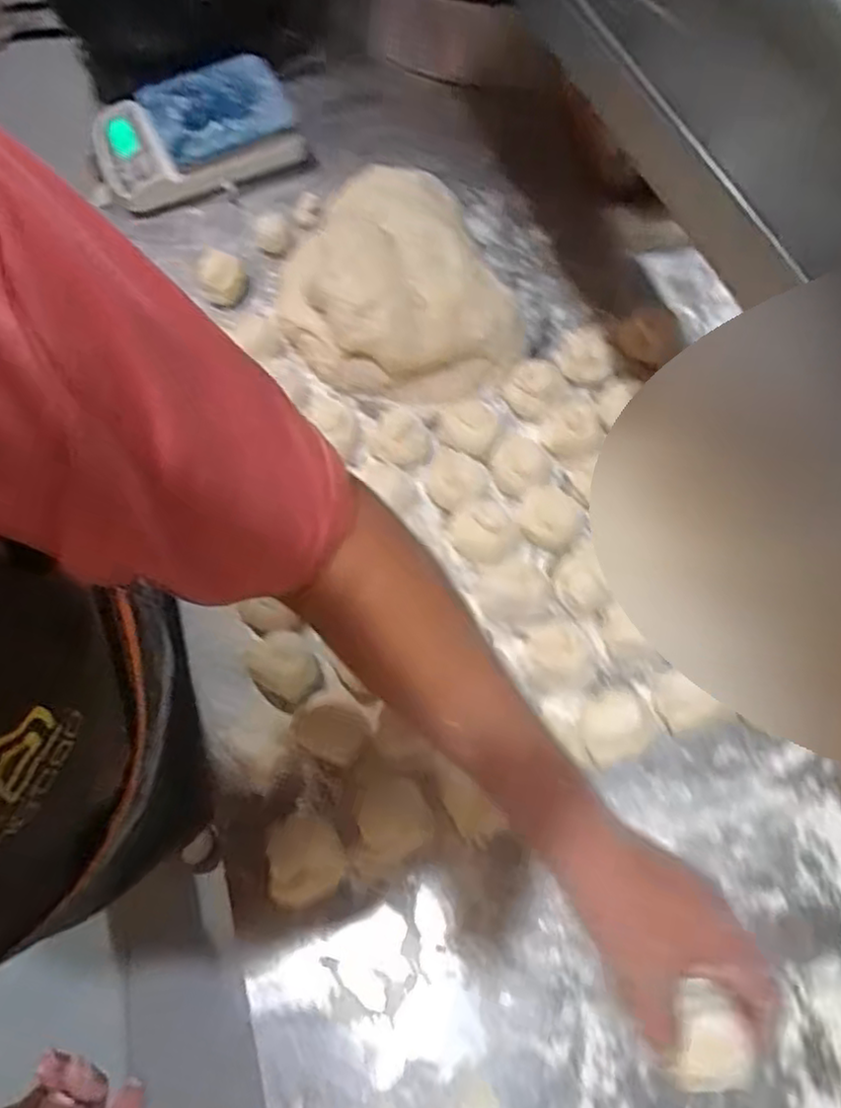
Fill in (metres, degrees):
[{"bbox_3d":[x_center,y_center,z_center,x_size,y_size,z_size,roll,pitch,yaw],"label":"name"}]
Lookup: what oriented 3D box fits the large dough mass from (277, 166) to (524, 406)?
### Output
[{"bbox_3d":[-0.031,-0.274,0.667,0.195,0.084,0.260,-24,66,-8],"label":"large dough mass"}]

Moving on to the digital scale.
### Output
[{"bbox_3d":[-0.246,-0.473,0.774,0.207,0.048,0.148,-20,66,-7],"label":"digital scale"}]

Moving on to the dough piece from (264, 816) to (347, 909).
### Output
[{"bbox_3d":[-0.082,0.216,0.486,0.053,0.049,0.051,-1,65,2],"label":"dough piece"}]

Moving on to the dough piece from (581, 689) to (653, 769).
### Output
[{"bbox_3d":[0.142,0.127,0.508,0.049,0.027,0.051,-1,65,2],"label":"dough piece"}]

